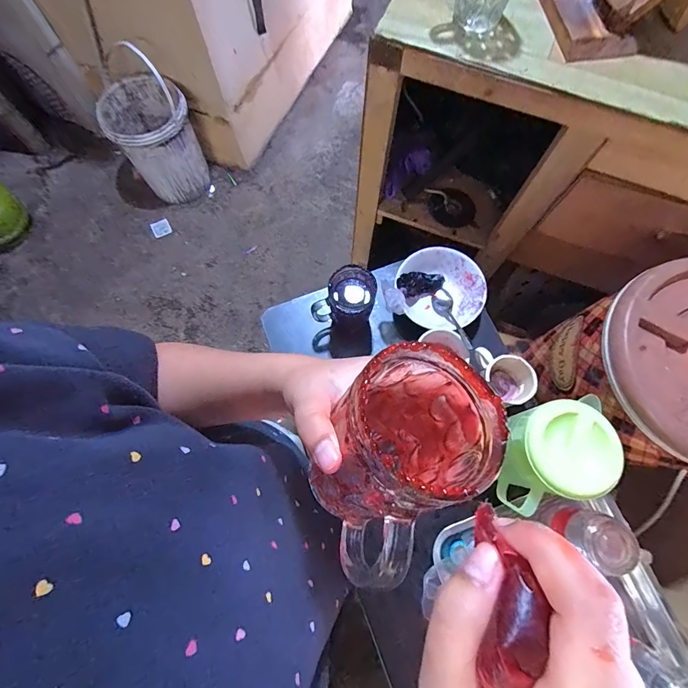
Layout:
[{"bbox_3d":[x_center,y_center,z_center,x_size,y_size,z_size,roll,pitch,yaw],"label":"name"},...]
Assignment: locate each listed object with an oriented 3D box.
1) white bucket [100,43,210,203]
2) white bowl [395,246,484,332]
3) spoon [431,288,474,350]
[{"bbox_3d":[-0.650,-0.724,1.299,0.248,0.402,0.248,-24,74,-6],"label":"white bucket"},{"bbox_3d":[0.177,-0.093,0.672,0.131,0.069,0.147,-22,74,-6],"label":"white bowl"},{"bbox_3d":[0.187,-0.043,0.634,0.034,0.022,0.134,-17,53,-5],"label":"spoon"}]

